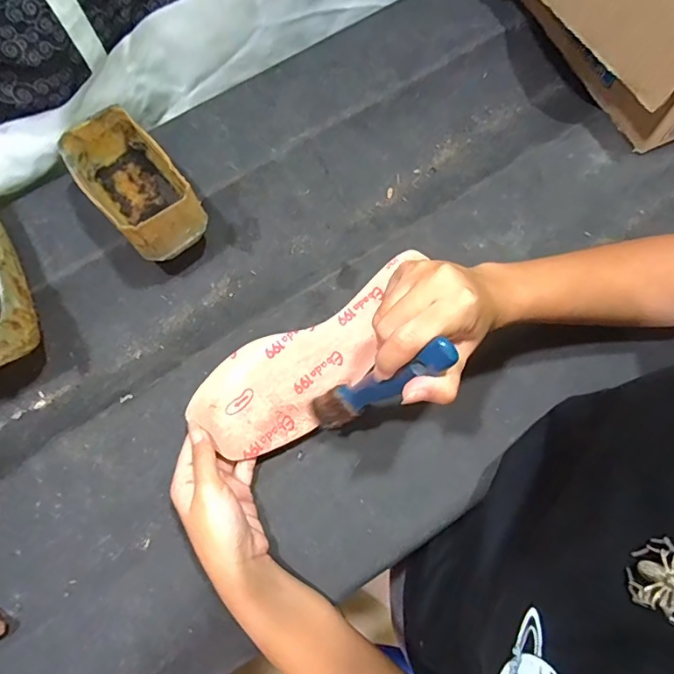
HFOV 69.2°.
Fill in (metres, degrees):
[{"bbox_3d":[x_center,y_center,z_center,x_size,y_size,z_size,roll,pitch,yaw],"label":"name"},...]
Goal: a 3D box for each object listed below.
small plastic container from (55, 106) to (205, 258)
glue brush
[{"bbox_3d":[-0.181,-0.135,0.437,0.067,0.056,0.128,-41,76,-10],"label":"small plastic container"},{"bbox_3d":[0.021,0.035,0.317,0.018,0.159,0.022,1,70,-27],"label":"glue brush"}]

